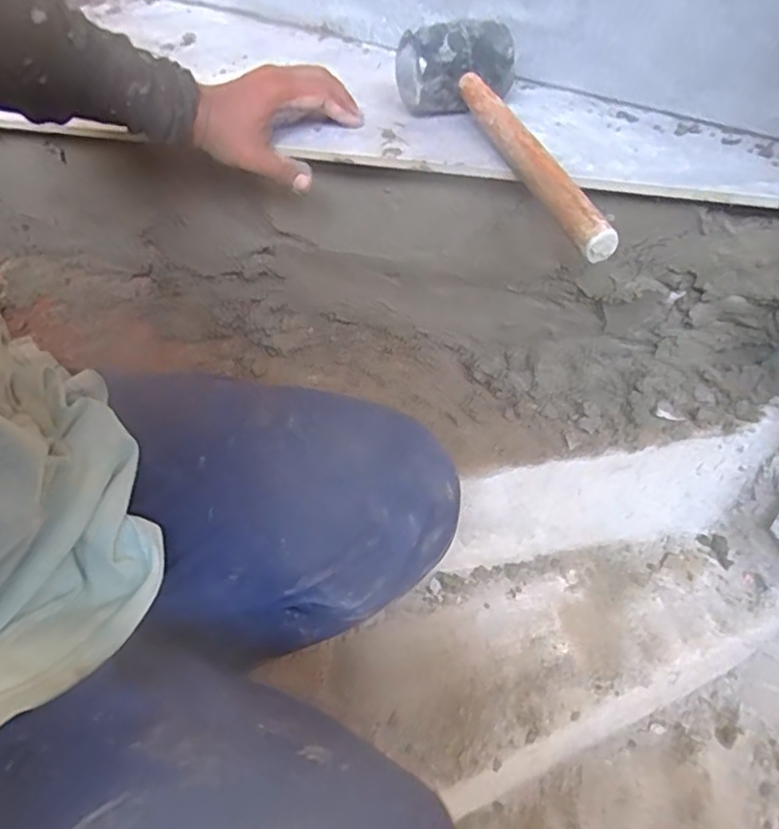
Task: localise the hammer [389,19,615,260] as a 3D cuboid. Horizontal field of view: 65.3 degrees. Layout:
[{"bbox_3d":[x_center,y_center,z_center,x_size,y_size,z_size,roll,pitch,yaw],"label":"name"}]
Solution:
[{"bbox_3d":[0.080,-0.225,0.478,0.098,0.074,0.271,-9,47,-4],"label":"hammer"}]

